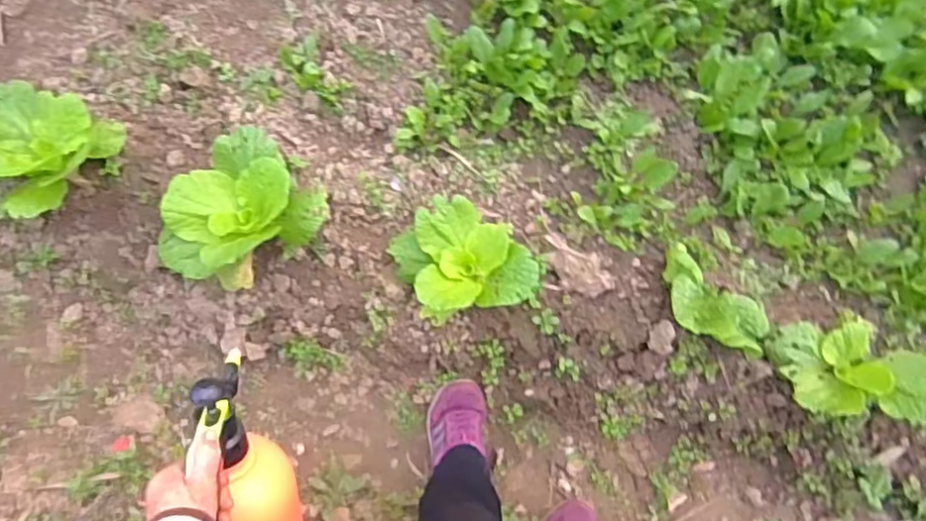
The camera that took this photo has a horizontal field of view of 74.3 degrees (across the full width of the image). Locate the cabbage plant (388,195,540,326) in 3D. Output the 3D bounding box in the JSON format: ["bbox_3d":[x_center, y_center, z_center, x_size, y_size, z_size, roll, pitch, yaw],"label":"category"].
[{"bbox_3d":[-0.003,-0.004,0.890,0.175,0.098,0.184,-29,89,-6],"label":"cabbage plant"}]

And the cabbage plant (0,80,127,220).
[{"bbox_3d":[-0.620,-0.161,0.870,0.171,0.150,0.178,0,86,-4],"label":"cabbage plant"}]

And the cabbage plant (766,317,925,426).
[{"bbox_3d":[0.604,0.164,0.943,0.235,0.099,0.148,7,86,-4],"label":"cabbage plant"}]

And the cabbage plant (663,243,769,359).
[{"bbox_3d":[0.390,0.076,0.940,0.200,0.119,0.119,38,84,-1],"label":"cabbage plant"}]

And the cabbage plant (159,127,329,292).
[{"bbox_3d":[-0.333,-0.065,0.888,0.227,0.136,0.190,-41,90,-6],"label":"cabbage plant"}]

